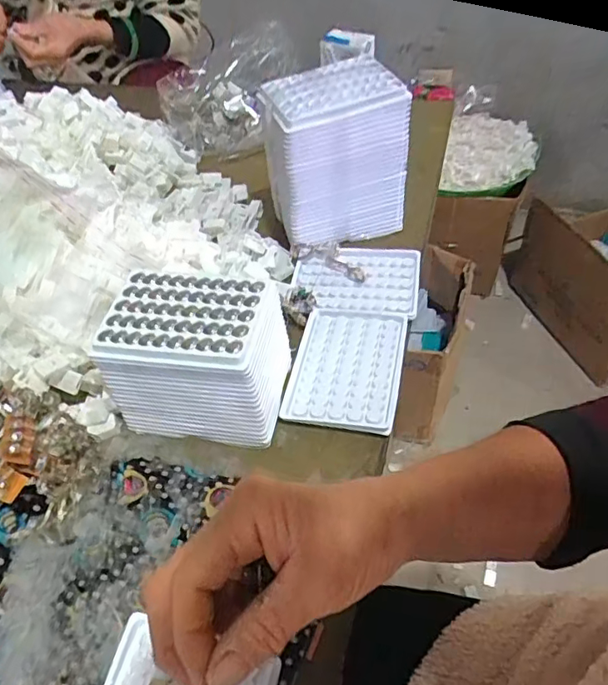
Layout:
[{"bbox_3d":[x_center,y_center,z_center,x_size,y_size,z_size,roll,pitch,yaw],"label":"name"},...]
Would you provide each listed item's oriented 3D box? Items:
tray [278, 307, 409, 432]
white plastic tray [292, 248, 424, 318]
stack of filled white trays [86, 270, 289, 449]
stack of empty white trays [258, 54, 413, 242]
[{"bbox_3d":[0.038,0.017,0.494,0.098,0.011,0.132,8,50,13],"label":"tray"},{"bbox_3d":[0.054,-0.066,0.572,0.130,0.010,0.094,7,50,12],"label":"white plastic tray"},{"bbox_3d":[-0.081,0.008,0.458,0.146,0.090,0.103,6,50,11],"label":"stack of filled white trays"},{"bbox_3d":[0.036,-0.202,0.590,0.145,0.149,0.112,-10,49,-2],"label":"stack of empty white trays"}]

